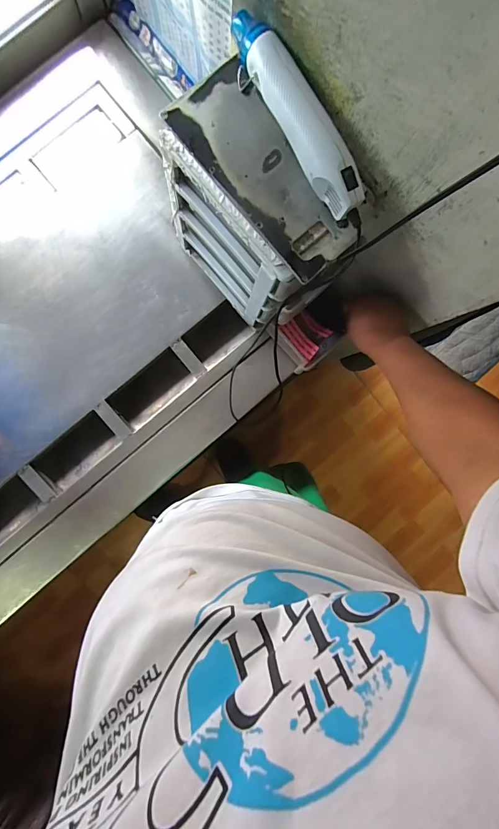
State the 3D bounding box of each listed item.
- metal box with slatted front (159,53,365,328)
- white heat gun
[{"bbox_3d":[-0.004,-0.255,0.520,0.127,0.248,0.247,-38,93,-2],"label":"metal box with slatted front"},{"bbox_3d":[0.054,-0.309,0.379,0.045,0.044,0.231,-34,95,-3],"label":"white heat gun"}]

